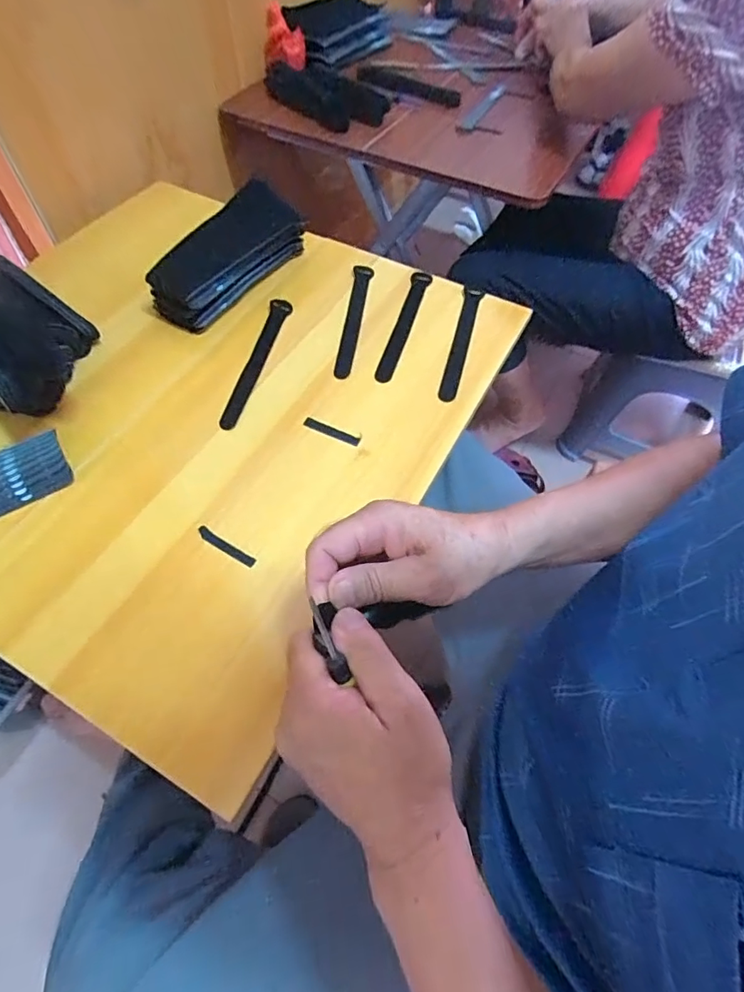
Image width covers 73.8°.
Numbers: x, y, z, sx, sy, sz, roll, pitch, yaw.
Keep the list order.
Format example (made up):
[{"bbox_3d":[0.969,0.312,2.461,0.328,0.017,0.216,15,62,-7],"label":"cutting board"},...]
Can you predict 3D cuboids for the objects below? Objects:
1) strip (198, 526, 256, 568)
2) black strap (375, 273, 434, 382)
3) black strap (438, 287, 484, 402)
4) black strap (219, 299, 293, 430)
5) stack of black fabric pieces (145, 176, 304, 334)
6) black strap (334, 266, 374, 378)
[{"bbox_3d":[-0.127,0.044,0.429,0.060,0.004,0.010,29,62,16],"label":"strip"},{"bbox_3d":[0.039,-0.207,0.593,0.026,0.008,0.197,13,59,7],"label":"black strap"},{"bbox_3d":[0.105,-0.182,0.580,0.023,0.008,0.193,13,59,7],"label":"black strap"},{"bbox_3d":[-0.127,-0.154,0.545,0.019,0.013,0.196,11,58,6],"label":"black strap"},{"bbox_3d":[-0.170,-0.284,0.597,0.073,0.075,0.202,29,62,16],"label":"stack of black fabric pieces"},{"bbox_3d":[-0.022,-0.213,0.592,0.023,0.012,0.193,6,58,2],"label":"black strap"}]

